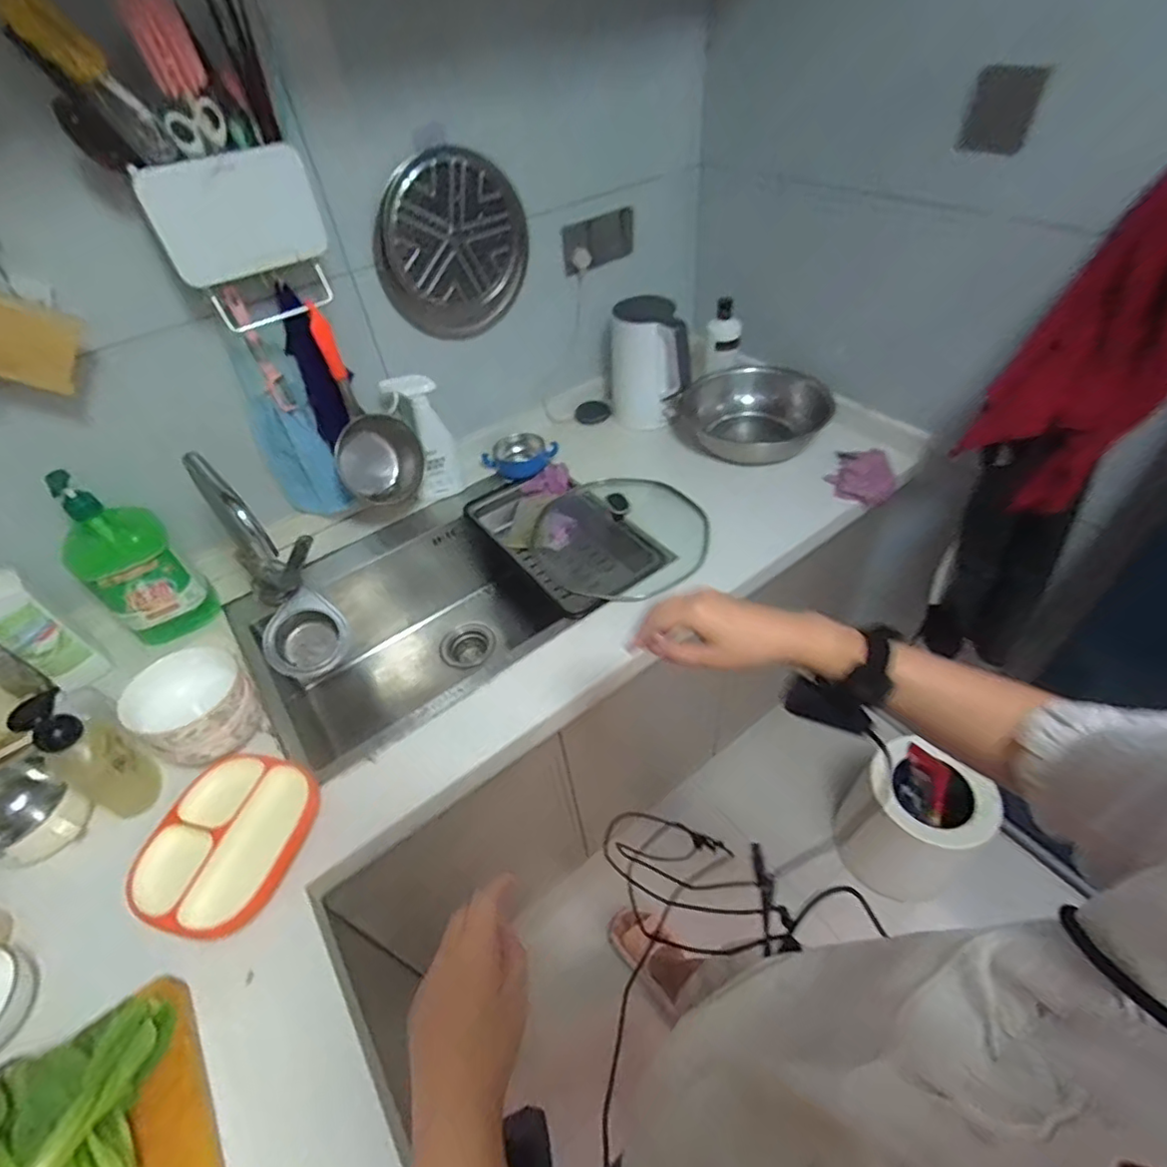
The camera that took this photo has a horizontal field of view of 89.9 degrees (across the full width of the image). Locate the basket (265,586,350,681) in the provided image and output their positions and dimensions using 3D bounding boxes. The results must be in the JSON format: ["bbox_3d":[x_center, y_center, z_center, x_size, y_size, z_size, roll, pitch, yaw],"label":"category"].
[{"bbox_3d":[-0.490,0.098,1.038,0.130,0.075,0.148,31,63,-16],"label":"basket"}]

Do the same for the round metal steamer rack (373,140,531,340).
[{"bbox_3d":[-0.222,-0.568,0.991,0.259,0.263,0.059,-21,49,-13],"label":"round metal steamer rack"}]

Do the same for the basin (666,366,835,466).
[{"bbox_3d":[0.328,-0.342,1.195,0.277,0.120,0.277,-3,47,4],"label":"basin"}]

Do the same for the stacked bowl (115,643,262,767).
[{"bbox_3d":[-0.514,0.166,0.783,0.128,0.094,0.134,-3,47,4],"label":"stacked bowl"}]

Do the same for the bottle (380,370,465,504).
[{"bbox_3d":[-0.295,-0.275,1.102,0.091,0.250,0.056,-8,47,-1],"label":"bottle"}]

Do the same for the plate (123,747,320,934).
[{"bbox_3d":[-0.435,0.310,0.716,0.167,0.037,0.201,7,48,13],"label":"plate"}]

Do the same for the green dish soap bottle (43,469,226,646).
[{"bbox_3d":[-0.704,-0.037,0.908,0.104,0.294,0.130,30,57,29],"label":"green dish soap bottle"}]

